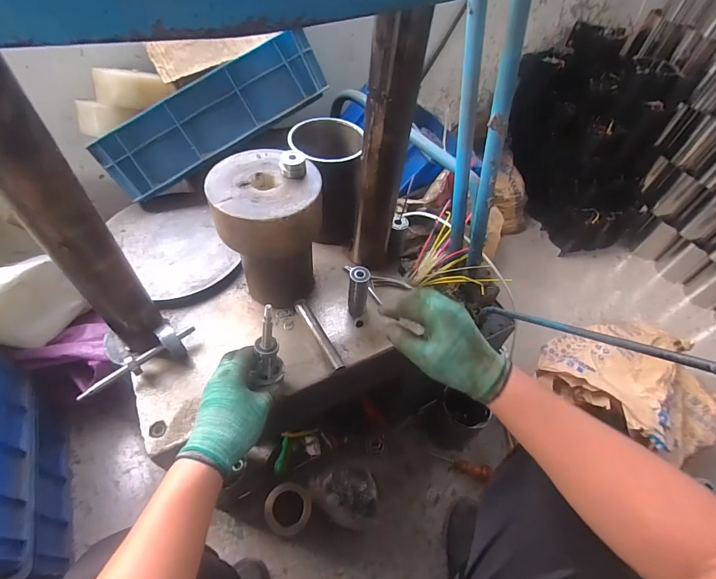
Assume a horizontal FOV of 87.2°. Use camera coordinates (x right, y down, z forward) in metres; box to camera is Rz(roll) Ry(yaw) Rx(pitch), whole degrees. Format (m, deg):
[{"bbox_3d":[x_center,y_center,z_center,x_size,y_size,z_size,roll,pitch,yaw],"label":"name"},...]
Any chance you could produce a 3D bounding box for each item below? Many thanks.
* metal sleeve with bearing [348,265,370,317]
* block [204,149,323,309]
[{"bbox_3d":[0.000,0.004,0.610,0.029,0.092,0.033,6,52,-1],"label":"metal sleeve with bearing"},{"bbox_3d":[-0.127,-0.073,0.569,0.137,0.210,0.134,-3,53,-8],"label":"block"}]

